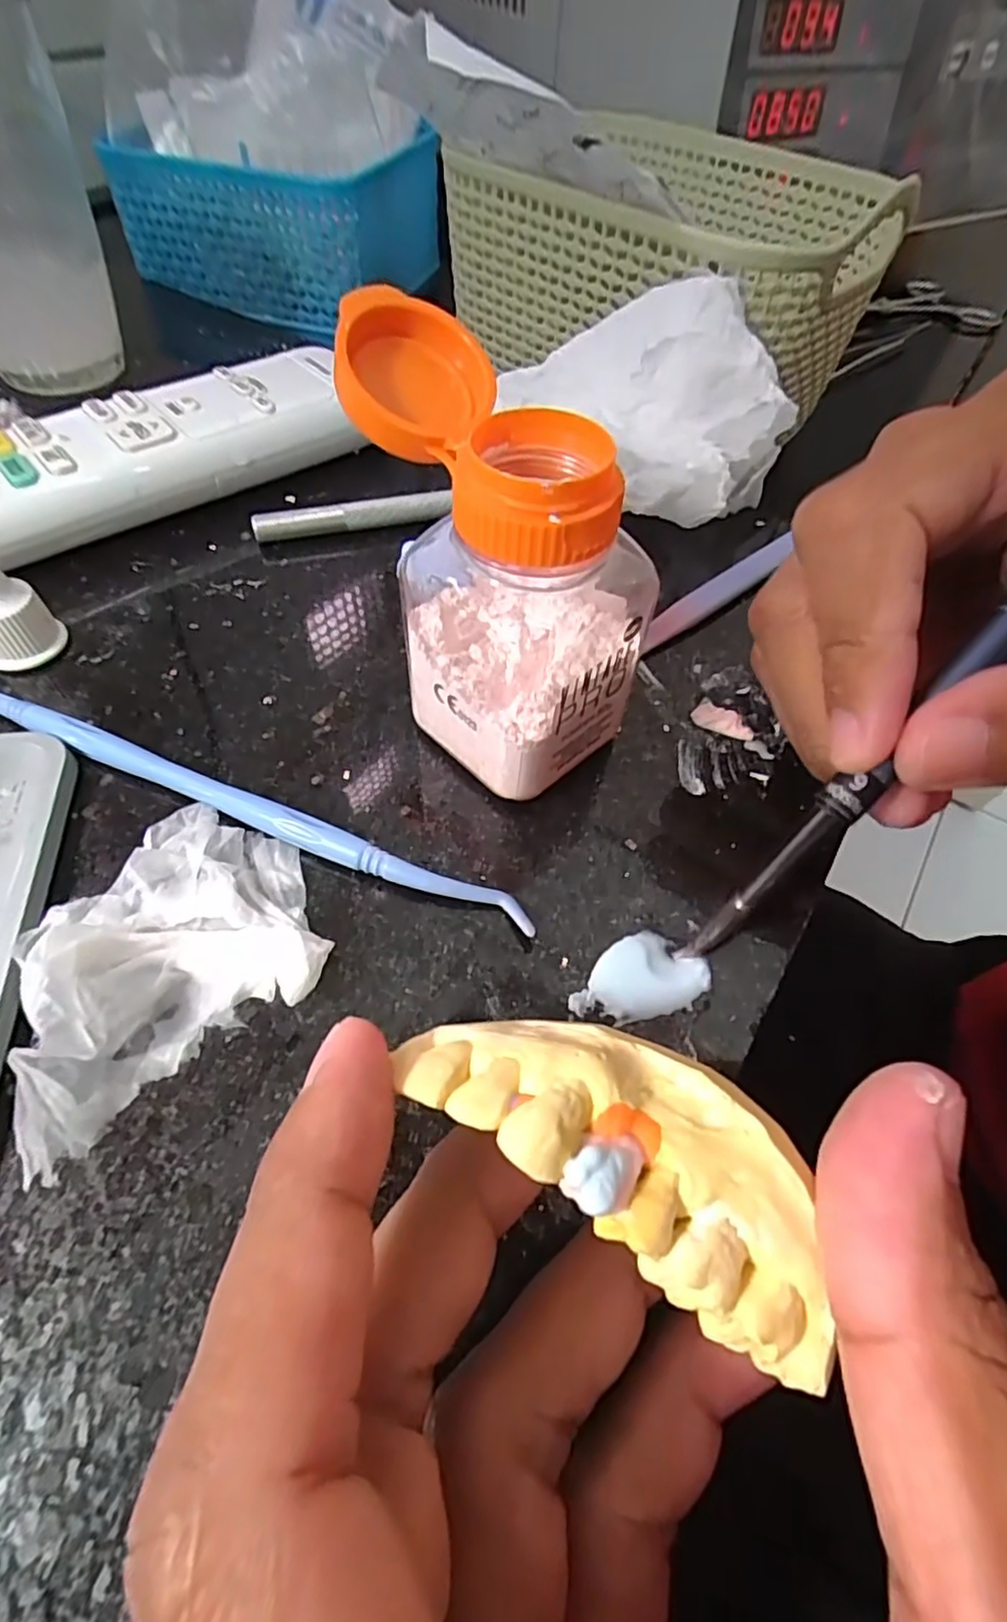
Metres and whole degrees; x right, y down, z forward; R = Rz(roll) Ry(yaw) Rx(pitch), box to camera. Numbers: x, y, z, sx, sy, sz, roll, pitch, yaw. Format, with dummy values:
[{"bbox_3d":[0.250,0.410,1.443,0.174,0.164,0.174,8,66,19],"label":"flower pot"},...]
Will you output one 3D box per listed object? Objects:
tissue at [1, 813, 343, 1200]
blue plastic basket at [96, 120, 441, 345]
[{"bbox_3d":[-0.066,0.022,0.117,0.057,0.018,0.052,-30,63,-22],"label":"tissue"},{"bbox_3d":[-0.108,-0.302,0.327,0.127,0.059,0.098,23,58,11],"label":"blue plastic basket"}]

